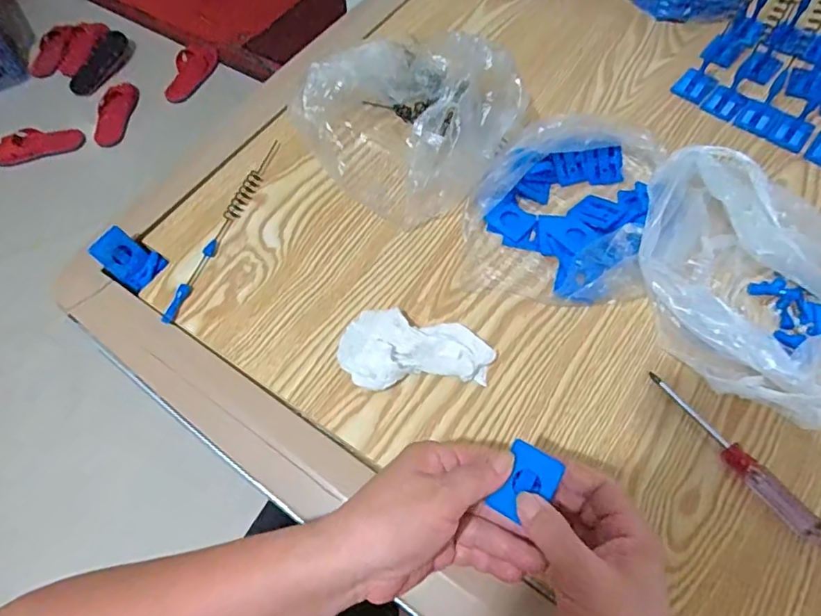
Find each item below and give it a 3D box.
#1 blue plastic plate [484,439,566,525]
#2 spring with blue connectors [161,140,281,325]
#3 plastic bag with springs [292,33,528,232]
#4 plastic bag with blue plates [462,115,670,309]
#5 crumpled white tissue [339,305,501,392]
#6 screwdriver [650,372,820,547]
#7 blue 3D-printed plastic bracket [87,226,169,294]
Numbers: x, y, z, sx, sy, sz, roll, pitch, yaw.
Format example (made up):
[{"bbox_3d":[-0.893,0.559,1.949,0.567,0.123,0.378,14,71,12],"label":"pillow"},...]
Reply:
[{"bbox_3d":[0.070,0.107,0.332,0.032,0.004,0.045,27,70,7],"label":"blue plastic plate"},{"bbox_3d":[-0.173,-0.080,0.518,0.015,0.007,0.219,16,62,10],"label":"spring with blue connectors"},{"bbox_3d":[-0.005,-0.186,0.520,0.186,0.096,0.155,37,68,20],"label":"plastic bag with springs"},{"bbox_3d":[0.137,-0.094,0.491,0.167,0.050,0.178,9,61,7],"label":"plastic bag with blue plates"},{"bbox_3d":[0.003,0.032,0.441,0.120,0.023,0.063,0,61,2],"label":"crumpled white tissue"},{"bbox_3d":[0.234,0.105,0.396,0.020,0.013,0.148,-30,64,-15],"label":"screwdriver"},{"bbox_3d":[-0.258,-0.046,0.502,0.047,0.034,0.037,28,65,16],"label":"blue 3D-printed plastic bracket"}]

